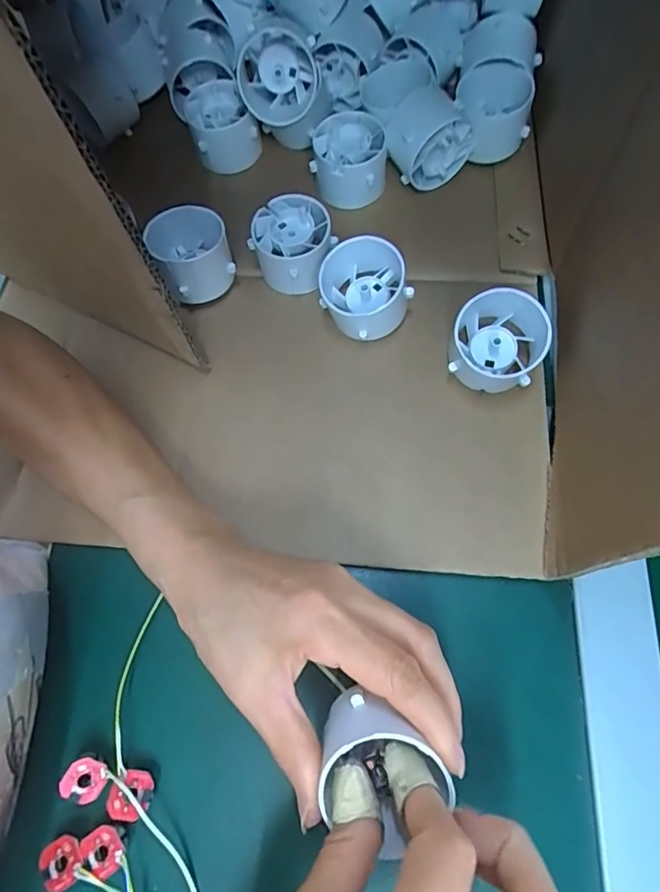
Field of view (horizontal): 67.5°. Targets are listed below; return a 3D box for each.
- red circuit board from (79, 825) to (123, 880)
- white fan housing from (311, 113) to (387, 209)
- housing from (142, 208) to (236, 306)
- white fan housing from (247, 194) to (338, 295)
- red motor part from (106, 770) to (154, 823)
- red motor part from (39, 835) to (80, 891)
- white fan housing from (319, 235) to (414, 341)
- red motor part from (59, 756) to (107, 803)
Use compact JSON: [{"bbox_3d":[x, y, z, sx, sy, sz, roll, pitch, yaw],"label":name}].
[{"bbox_3d":[-0.105,0.186,0.225,0.019,0.004,0.019,-34,72,-10],"label":"red circuit board"},{"bbox_3d":[0.013,-0.193,0.328,0.047,0.036,0.043,0,69,2],"label":"white fan housing"},{"bbox_3d":[-0.087,-0.120,0.314,0.046,0.042,0.046,-1,69,2],"label":"housing"},{"bbox_3d":[-0.023,-0.124,0.311,0.047,0.040,0.046,-21,70,-6],"label":"white fan housing"},{"bbox_3d":[-0.094,0.165,0.233,0.017,0.004,0.020,19,71,9],"label":"red motor part"},{"bbox_3d":[-0.123,0.191,0.227,0.020,0.004,0.020,-2,71,6],"label":"red motor part"},{"bbox_3d":[0.021,-0.091,0.295,0.051,0.046,0.044,-13,69,-3],"label":"white fan housing"},{"bbox_3d":[-0.117,0.160,0.237,0.017,0.010,0.020,22,71,10],"label":"red motor part"}]

